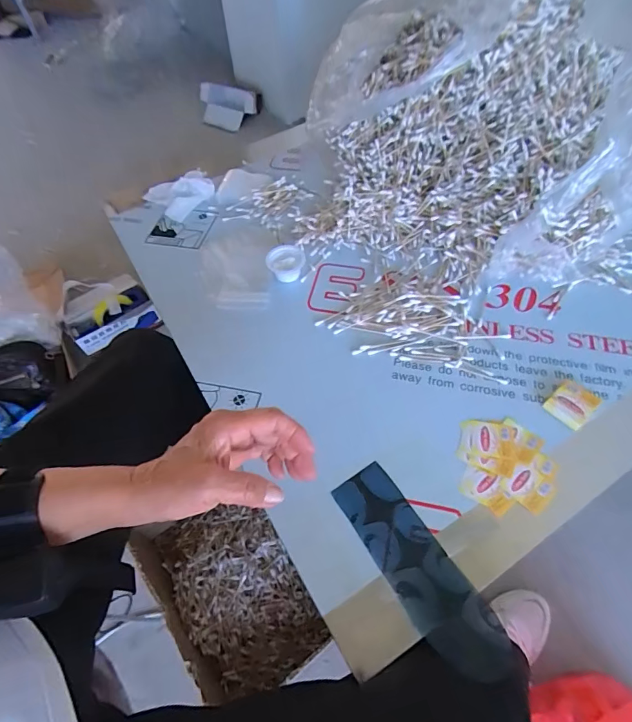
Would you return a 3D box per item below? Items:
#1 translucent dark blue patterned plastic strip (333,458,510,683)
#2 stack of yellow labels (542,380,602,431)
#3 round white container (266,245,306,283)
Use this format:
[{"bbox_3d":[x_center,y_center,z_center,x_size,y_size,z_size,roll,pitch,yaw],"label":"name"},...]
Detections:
[{"bbox_3d":[0.091,0.183,0.378,0.059,0.018,0.191,-30,56,-14],"label":"translucent dark blue patterned plastic strip"},{"bbox_3d":[0.282,0.047,0.454,0.049,0.013,0.041,-37,62,-20],"label":"stack of yellow labels"},{"bbox_3d":[-0.043,-0.142,0.592,0.053,0.025,0.053,-2,56,2],"label":"round white container"}]

